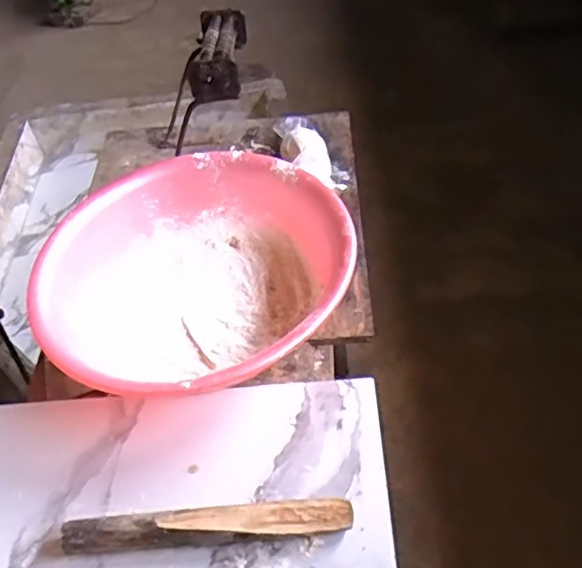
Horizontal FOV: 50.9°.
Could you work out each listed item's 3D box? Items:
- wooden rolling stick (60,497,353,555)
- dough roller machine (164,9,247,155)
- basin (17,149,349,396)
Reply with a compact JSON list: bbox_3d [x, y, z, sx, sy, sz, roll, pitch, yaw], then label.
[{"bbox_3d":[-0.087,0.257,0.646,0.297,0.034,0.038,-5,47,2],"label":"wooden rolling stick"},{"bbox_3d":[-0.107,-0.342,0.907,0.069,0.061,0.173,-2,48,5],"label":"dough roller machine"},{"bbox_3d":[-0.122,-0.002,0.825,0.397,0.114,0.389,-3,47,4],"label":"basin"}]

